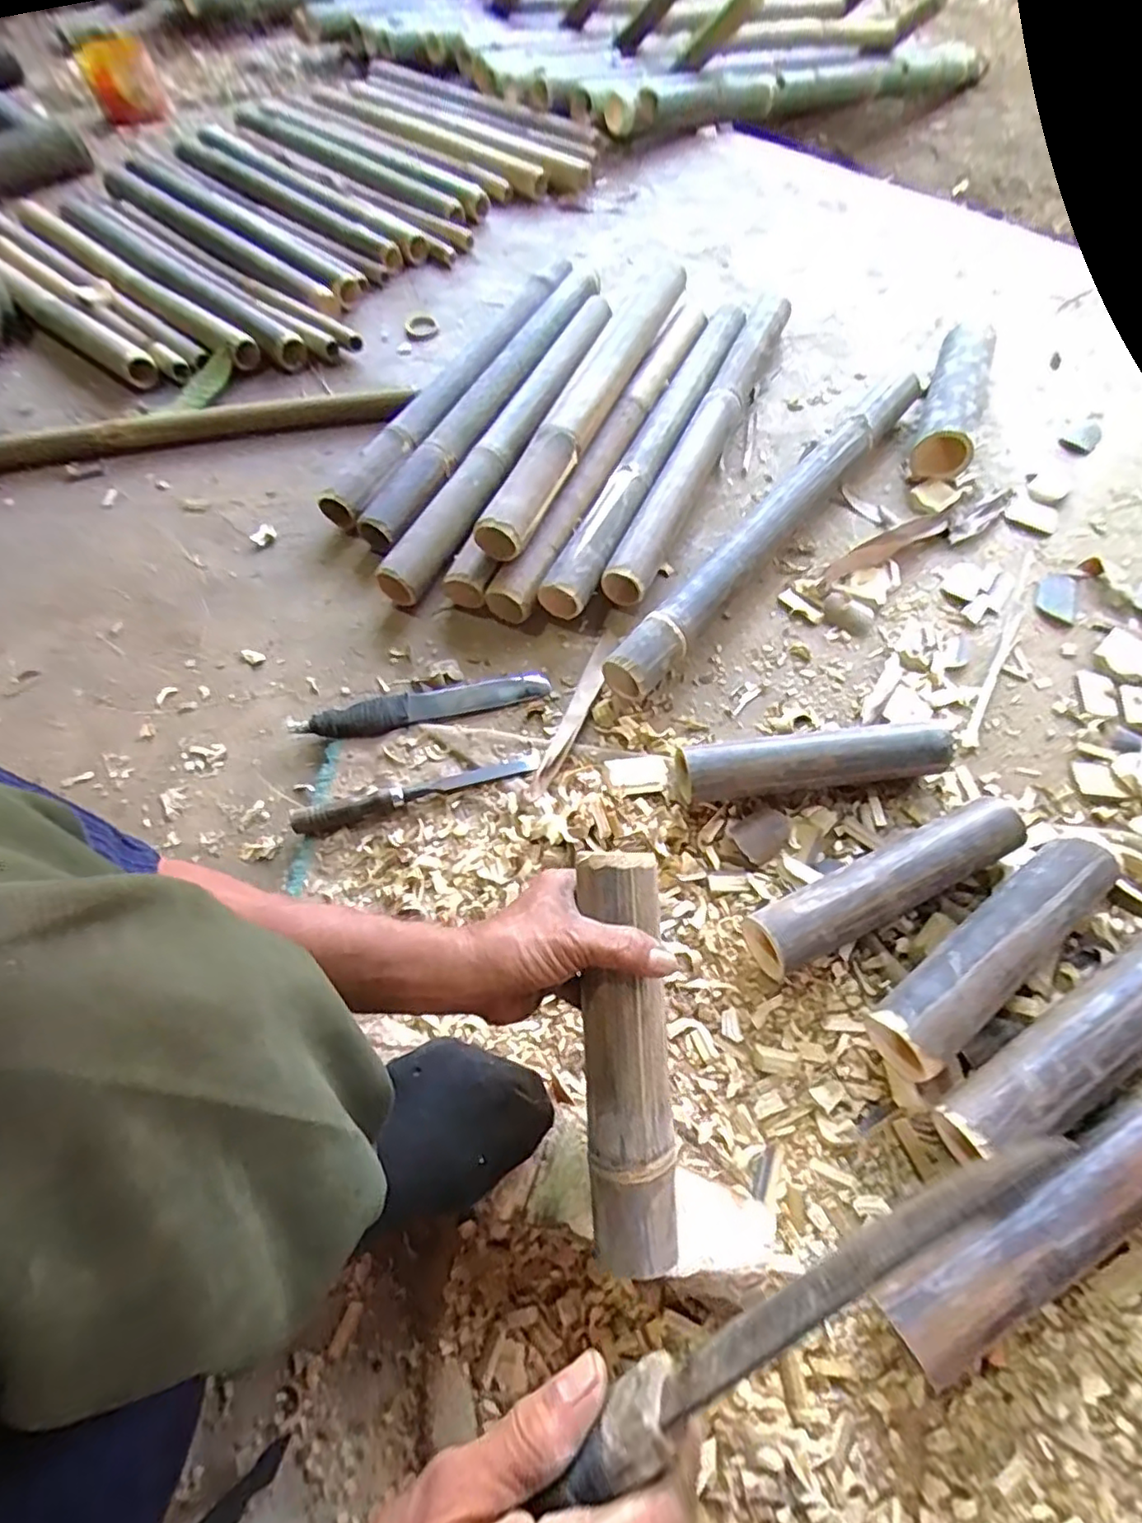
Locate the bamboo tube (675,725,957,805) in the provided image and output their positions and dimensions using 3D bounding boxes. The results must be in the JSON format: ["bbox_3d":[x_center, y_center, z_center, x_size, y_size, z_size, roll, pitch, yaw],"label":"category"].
[{"bbox_3d":[0.236,0.002,0.628,0.266,0.059,0.050,-8,62,-2],"label":"bamboo tube"}]

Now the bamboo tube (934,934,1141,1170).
[{"bbox_3d":[0.405,0.211,0.498,0.291,0.063,0.056,-29,65,-13],"label":"bamboo tube"}]

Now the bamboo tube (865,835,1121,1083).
[{"bbox_3d":[0.350,0.158,0.534,0.253,0.068,0.054,-35,66,-16],"label":"bamboo tube"}]

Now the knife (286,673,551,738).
[{"bbox_3d":[-0.163,-0.063,0.701,0.277,0.022,0.041,-16,63,-6],"label":"knife"}]

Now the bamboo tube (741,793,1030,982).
[{"bbox_3d":[0.279,0.110,0.568,0.274,0.059,0.054,-24,64,-10],"label":"bamboo tube"}]

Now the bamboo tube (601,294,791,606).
[{"bbox_3d":[0.186,-0.446,0.873,0.057,0.057,0.616,22,65,13],"label":"bamboo tube"}]

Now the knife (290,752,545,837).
[{"bbox_3d":[-0.153,0.027,0.644,0.245,0.025,0.025,-17,63,-7],"label":"knife"}]

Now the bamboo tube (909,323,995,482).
[{"bbox_3d":[0.527,-0.495,0.879,0.077,0.076,0.254,18,64,11],"label":"bamboo tube"}]

